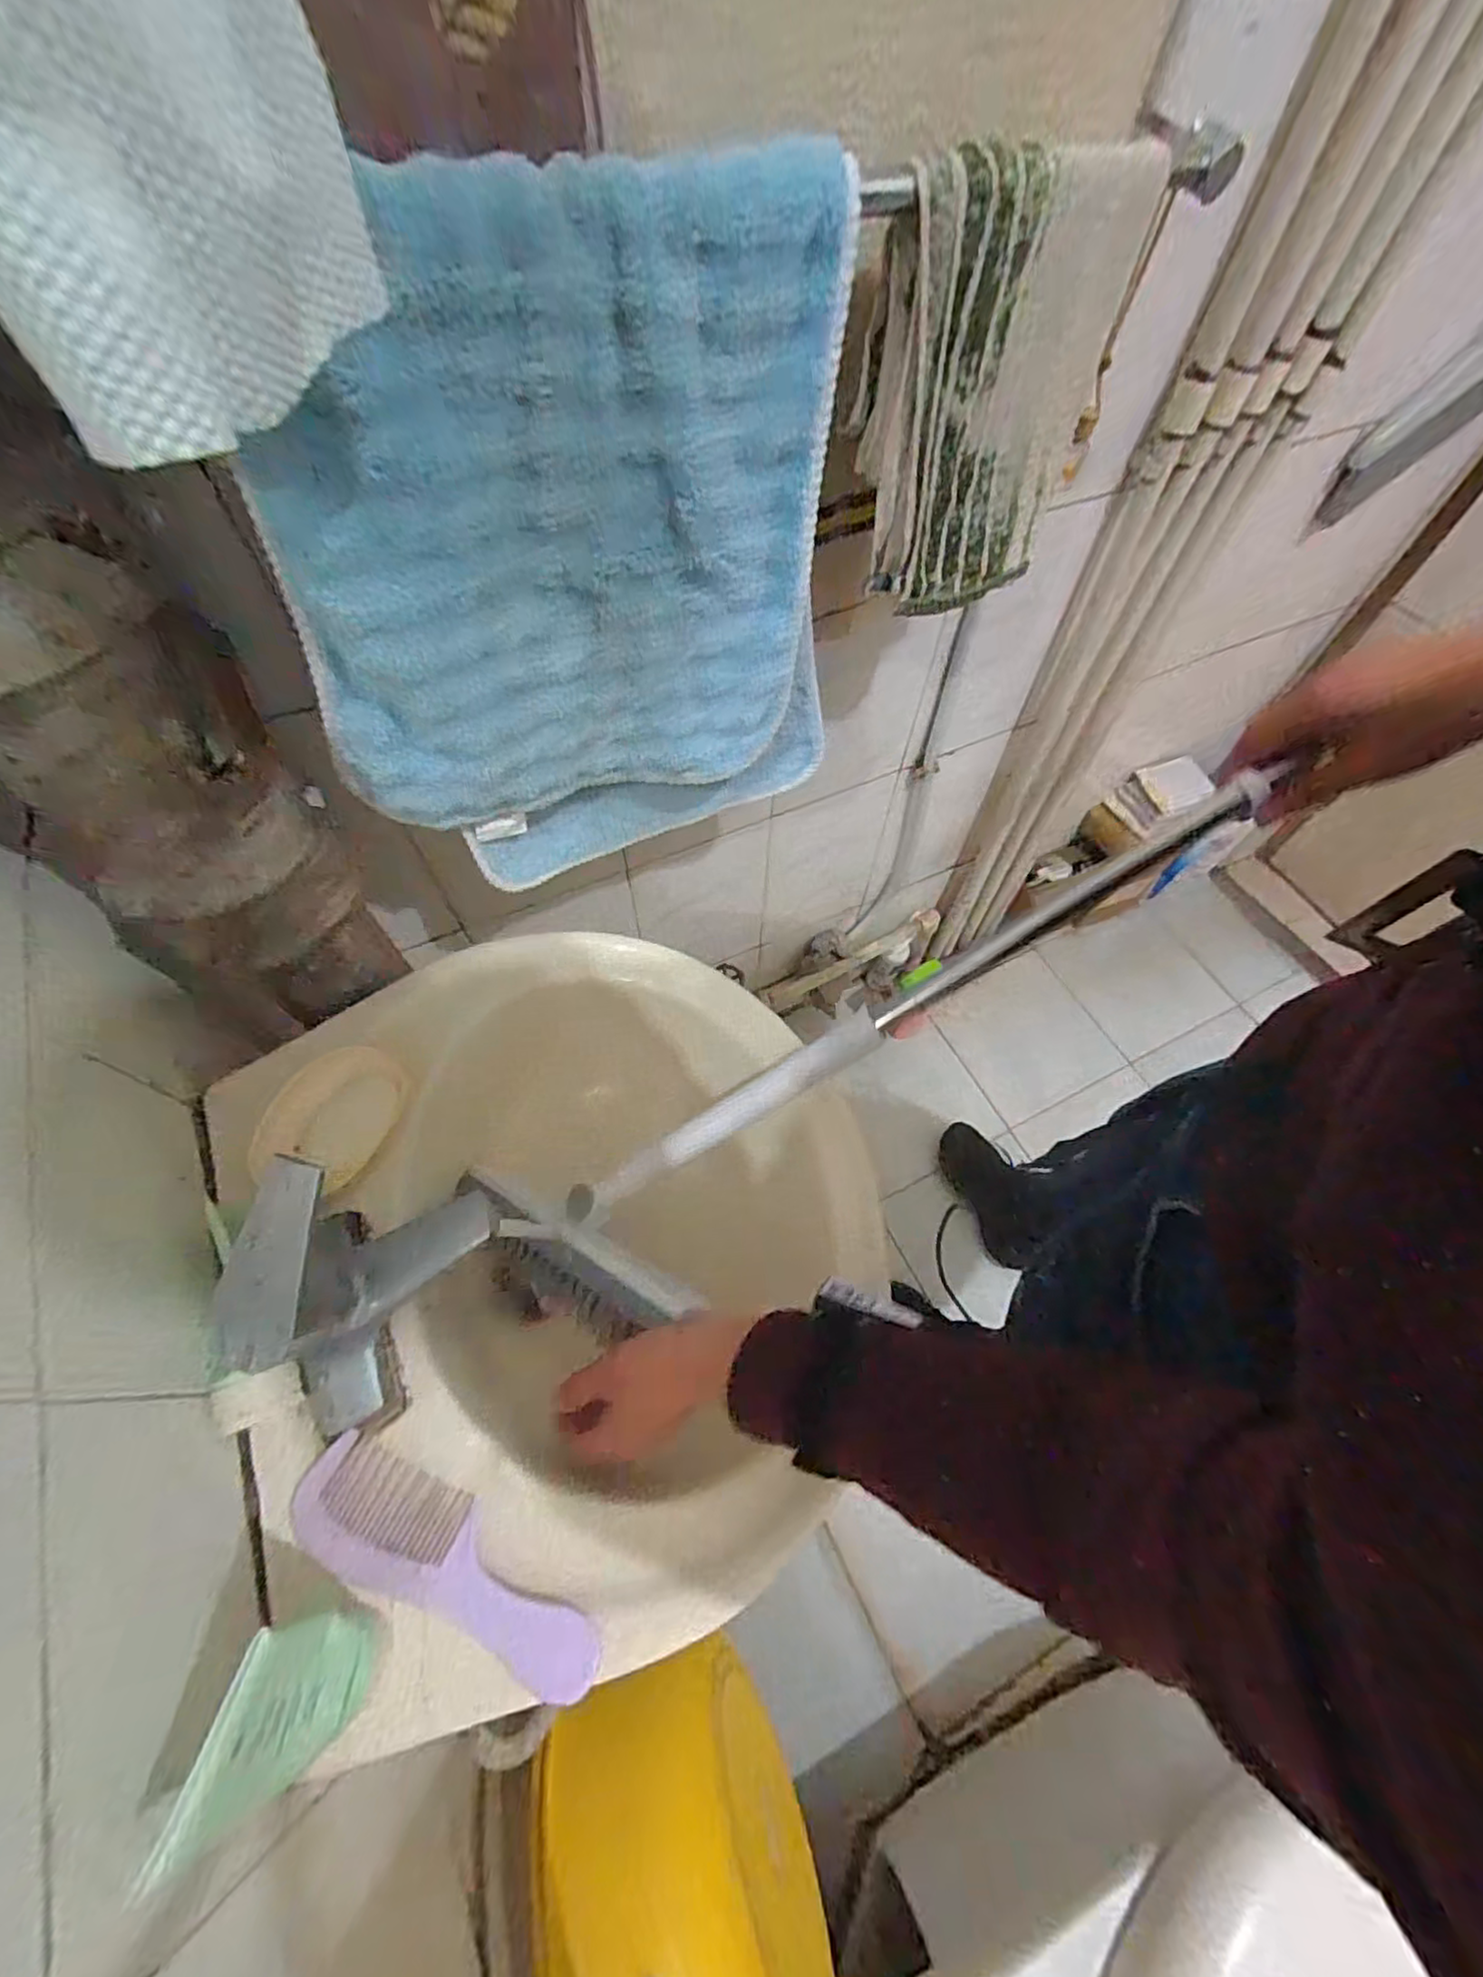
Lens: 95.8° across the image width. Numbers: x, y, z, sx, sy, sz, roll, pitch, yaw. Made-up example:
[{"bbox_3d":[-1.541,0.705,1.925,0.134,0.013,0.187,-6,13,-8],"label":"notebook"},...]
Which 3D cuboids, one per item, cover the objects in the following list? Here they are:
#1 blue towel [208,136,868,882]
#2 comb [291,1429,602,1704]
[{"bbox_3d":[-0.091,-0.228,0.436,0.332,0.393,0.052,-25,64,-15],"label":"blue towel"},{"bbox_3d":[-0.159,0.312,0.367,0.183,0.009,0.053,22,36,8],"label":"comb"}]

